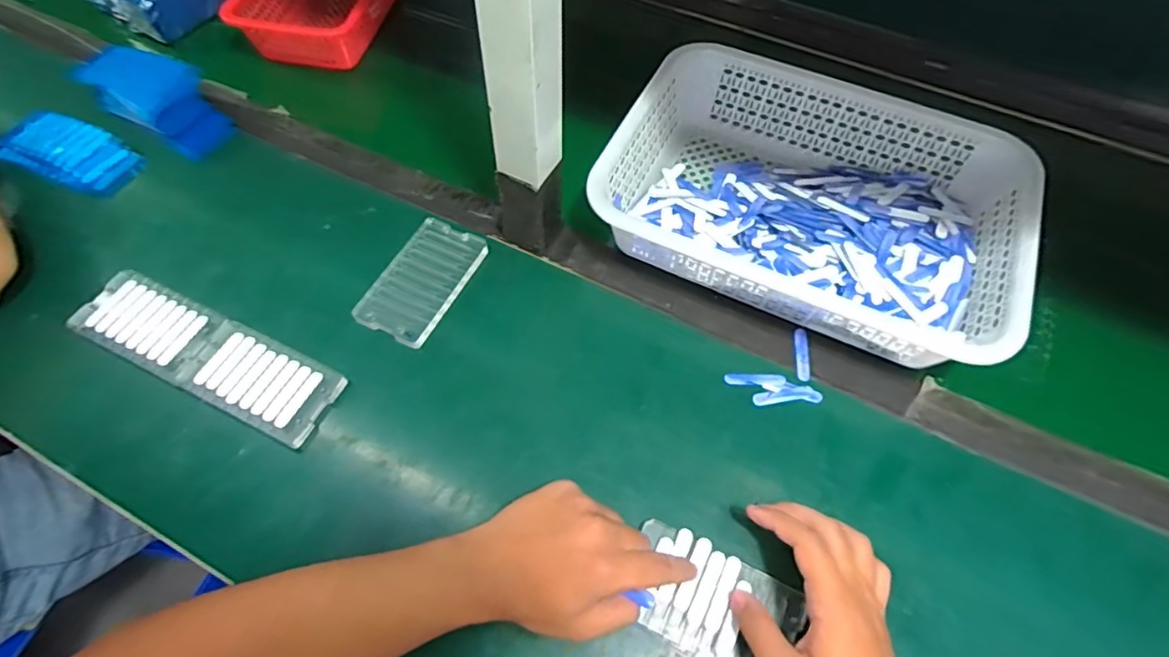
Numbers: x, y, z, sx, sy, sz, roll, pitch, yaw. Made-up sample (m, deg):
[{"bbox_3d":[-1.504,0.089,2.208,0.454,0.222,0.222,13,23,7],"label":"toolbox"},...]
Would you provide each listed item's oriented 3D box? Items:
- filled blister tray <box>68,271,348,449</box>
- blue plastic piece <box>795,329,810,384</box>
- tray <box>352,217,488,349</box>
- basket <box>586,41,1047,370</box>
[{"bbox_3d":[-0.317,0.021,0.484,0.232,0.014,0.066,24,62,11],"label":"filled blister tray"},{"bbox_3d":[0.189,0.022,0.499,0.011,0.004,0.052,9,60,3],"label":"blue plastic piece"},{"bbox_3d":[-0.146,-0.043,0.526,0.070,0.017,0.121,24,62,11],"label":"tray"},{"bbox_3d":[0.211,-0.123,0.545,0.357,0.080,0.256,25,62,12],"label":"basket"}]

